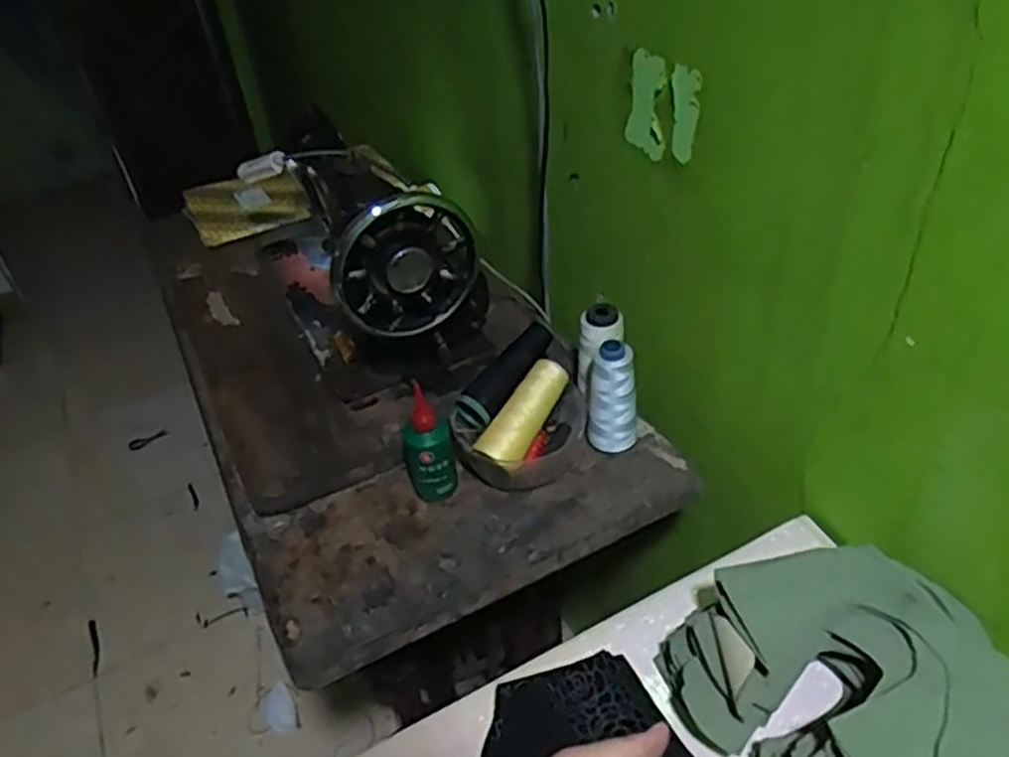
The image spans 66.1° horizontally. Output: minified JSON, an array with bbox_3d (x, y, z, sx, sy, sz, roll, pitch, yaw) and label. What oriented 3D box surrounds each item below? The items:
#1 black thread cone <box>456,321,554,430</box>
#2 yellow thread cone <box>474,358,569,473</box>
[{"bbox_3d":[0.002,0.001,0.735,0.040,0.045,0.130,24,48,31],"label":"black thread cone"},{"bbox_3d":[0.021,0.034,0.706,0.040,0.038,0.113,24,68,31],"label":"yellow thread cone"}]

